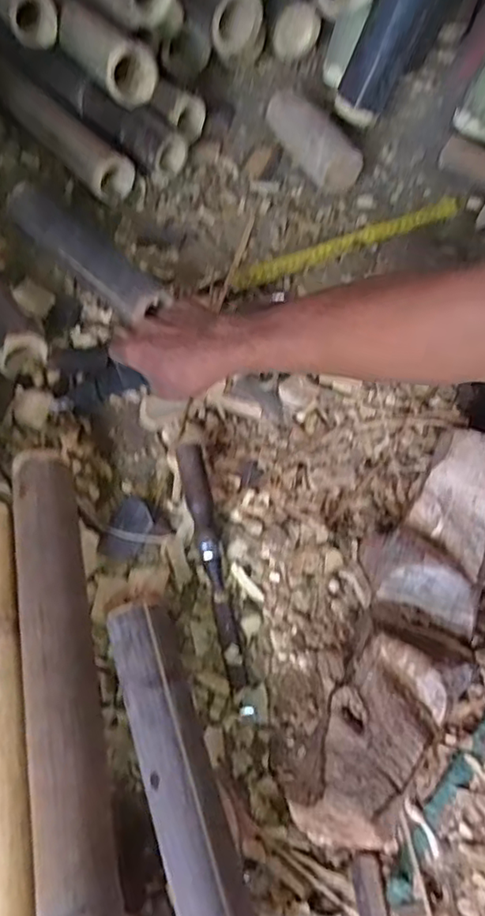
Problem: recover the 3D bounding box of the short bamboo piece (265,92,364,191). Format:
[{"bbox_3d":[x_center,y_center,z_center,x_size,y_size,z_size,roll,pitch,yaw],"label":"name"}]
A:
[{"bbox_3d":[0.089,-0.419,0.782,0.053,0.073,0.166,-26,65,-9],"label":"short bamboo piece"}]

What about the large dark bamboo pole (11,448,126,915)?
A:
[{"bbox_3d":[-0.107,0.273,0.403,0.050,0.042,0.633,-14,61,-4],"label":"large dark bamboo pole"}]

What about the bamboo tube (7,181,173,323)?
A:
[{"bbox_3d":[-0.184,-0.237,0.694,0.056,0.053,0.274,-40,68,-16],"label":"bamboo tube"}]

